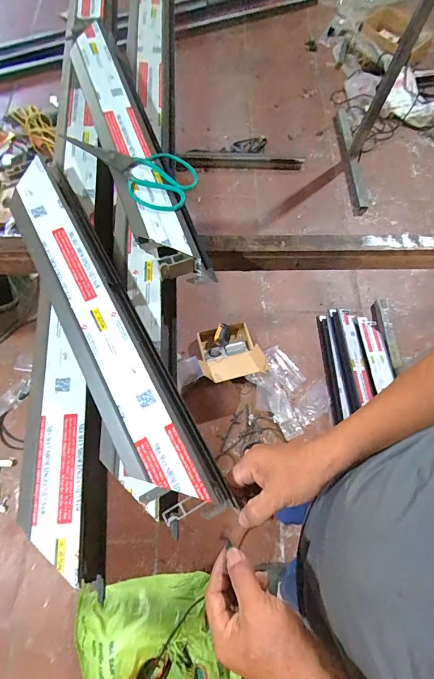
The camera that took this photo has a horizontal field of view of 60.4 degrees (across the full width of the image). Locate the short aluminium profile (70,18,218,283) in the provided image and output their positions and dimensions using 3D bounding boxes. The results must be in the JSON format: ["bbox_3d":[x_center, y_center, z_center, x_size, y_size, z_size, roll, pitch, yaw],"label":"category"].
[{"bbox_3d":[-0.137,-0.316,0.581,0.087,0.039,0.512,-19,70,-10],"label":"short aluminium profile"}]

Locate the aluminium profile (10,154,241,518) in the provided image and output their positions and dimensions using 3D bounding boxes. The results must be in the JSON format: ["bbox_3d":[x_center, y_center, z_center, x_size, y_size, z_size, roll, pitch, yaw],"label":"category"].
[{"bbox_3d":[-0.148,-0.022,0.473,0.095,0.045,0.529,-27,72,-13],"label":"aluminium profile"}]

